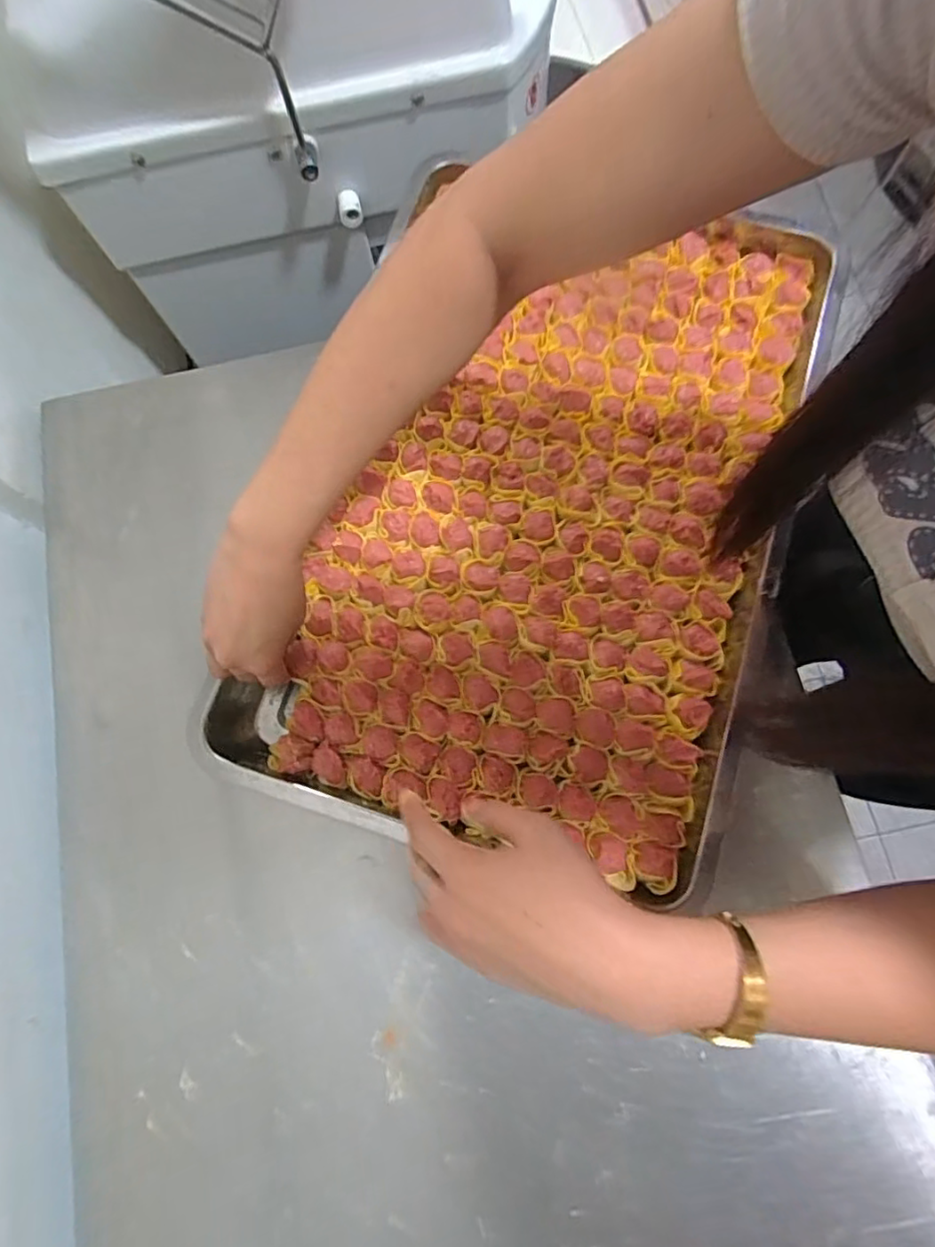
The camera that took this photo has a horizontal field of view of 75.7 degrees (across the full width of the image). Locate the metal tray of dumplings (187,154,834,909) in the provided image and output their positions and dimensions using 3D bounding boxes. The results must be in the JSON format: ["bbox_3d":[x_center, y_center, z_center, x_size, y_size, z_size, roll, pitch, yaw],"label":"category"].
[{"bbox_3d":[0.057,-0.099,0.484,0.369,0.035,0.539,16,79,4],"label":"metal tray of dumplings"}]

